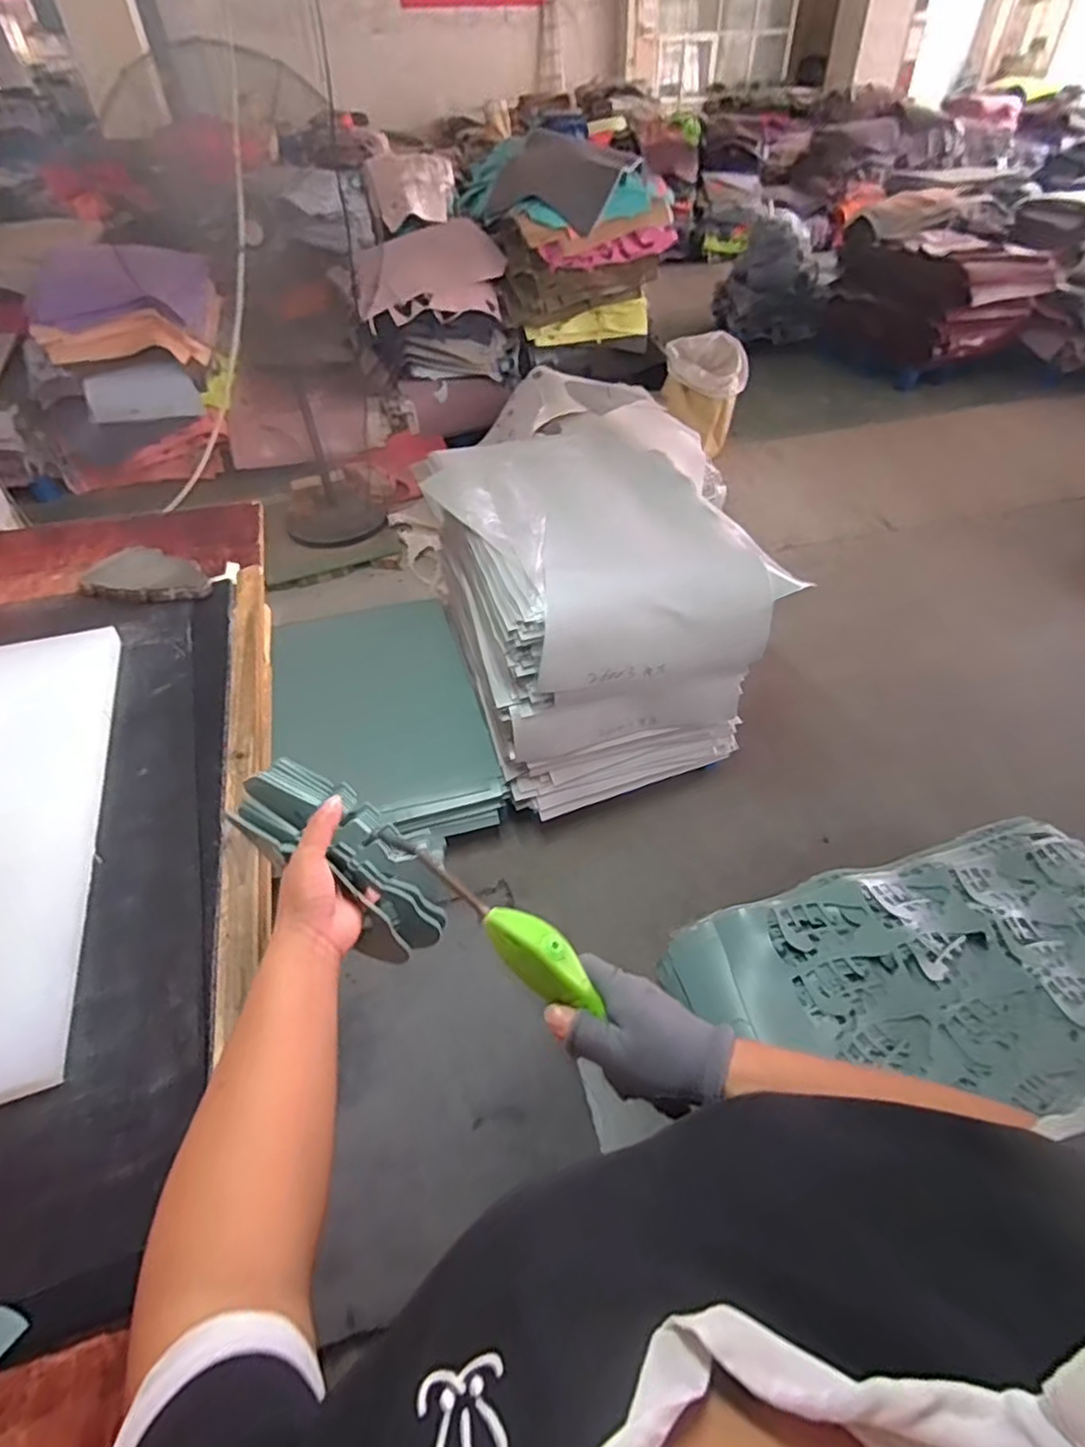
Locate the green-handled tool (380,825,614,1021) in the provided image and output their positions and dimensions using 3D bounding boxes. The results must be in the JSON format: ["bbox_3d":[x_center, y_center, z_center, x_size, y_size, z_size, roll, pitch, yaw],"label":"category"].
[{"bbox_3d":[-0.034,0.122,0.430,0.173,0.030,0.029,38,54,8],"label":"green-handled tool"}]

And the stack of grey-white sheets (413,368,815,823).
[{"bbox_3d":[0.096,-0.332,1.831,0.649,0.608,0.902,-14,45,-12],"label":"stack of grey-white sheets"}]

